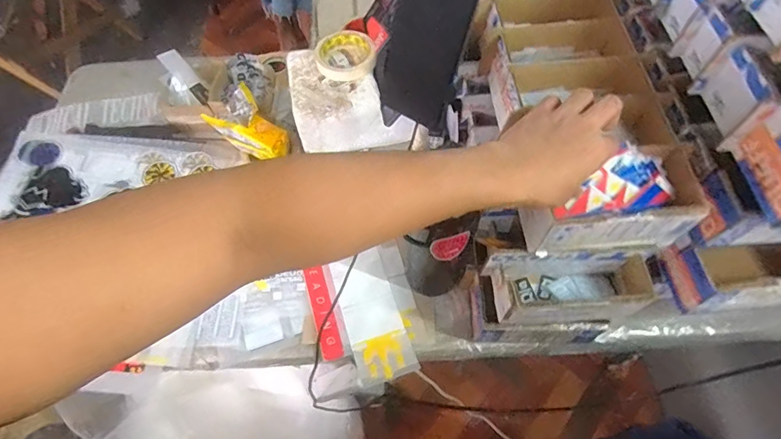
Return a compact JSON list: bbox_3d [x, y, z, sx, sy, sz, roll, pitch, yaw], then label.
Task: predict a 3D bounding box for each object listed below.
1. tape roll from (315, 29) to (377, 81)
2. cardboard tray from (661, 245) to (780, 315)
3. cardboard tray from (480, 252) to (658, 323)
[{"bbox_3d":[-0.069,-0.255,0.698,0.094,0.018,0.095,0,62,1],"label":"tape roll"},{"bbox_3d":[0.407,0.059,0.508,0.146,0.082,0.069,-4,62,-1],"label":"cardboard tray"},{"bbox_3d":[0.201,0.078,0.511,0.176,0.075,0.069,-1,62,0],"label":"cardboard tray"}]

